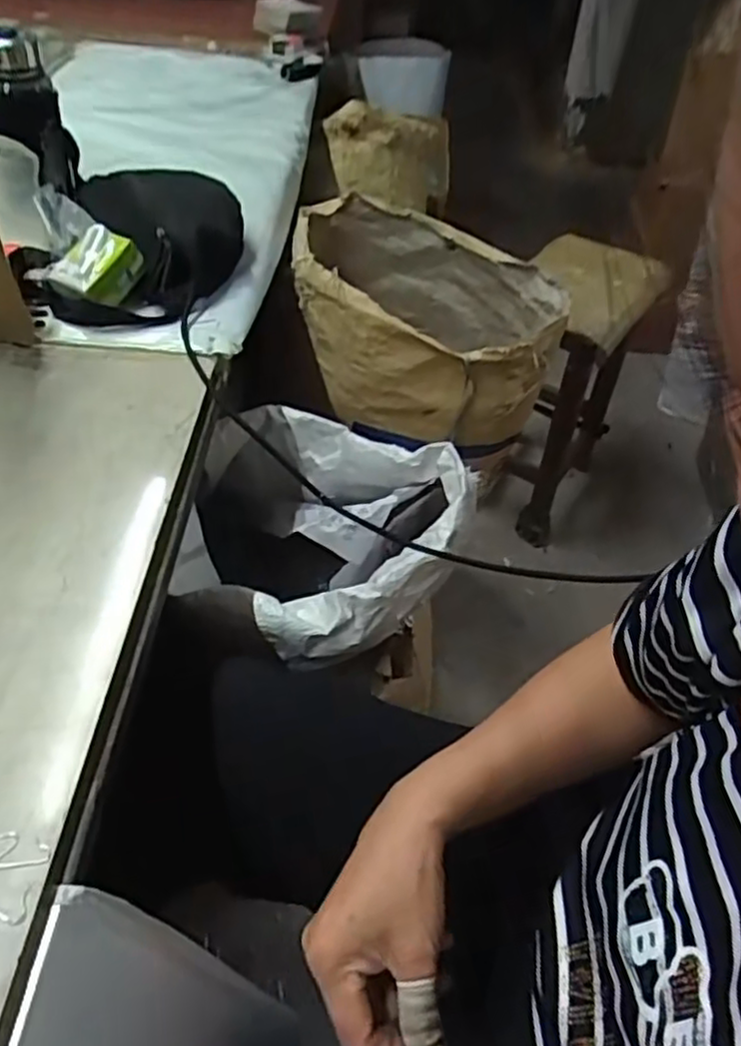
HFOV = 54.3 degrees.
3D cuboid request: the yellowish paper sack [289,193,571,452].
[{"bbox_3d":[0.068,-0.281,1.014,0.373,0.220,0.302,13,45,7],"label":"yellowish paper sack"}]

